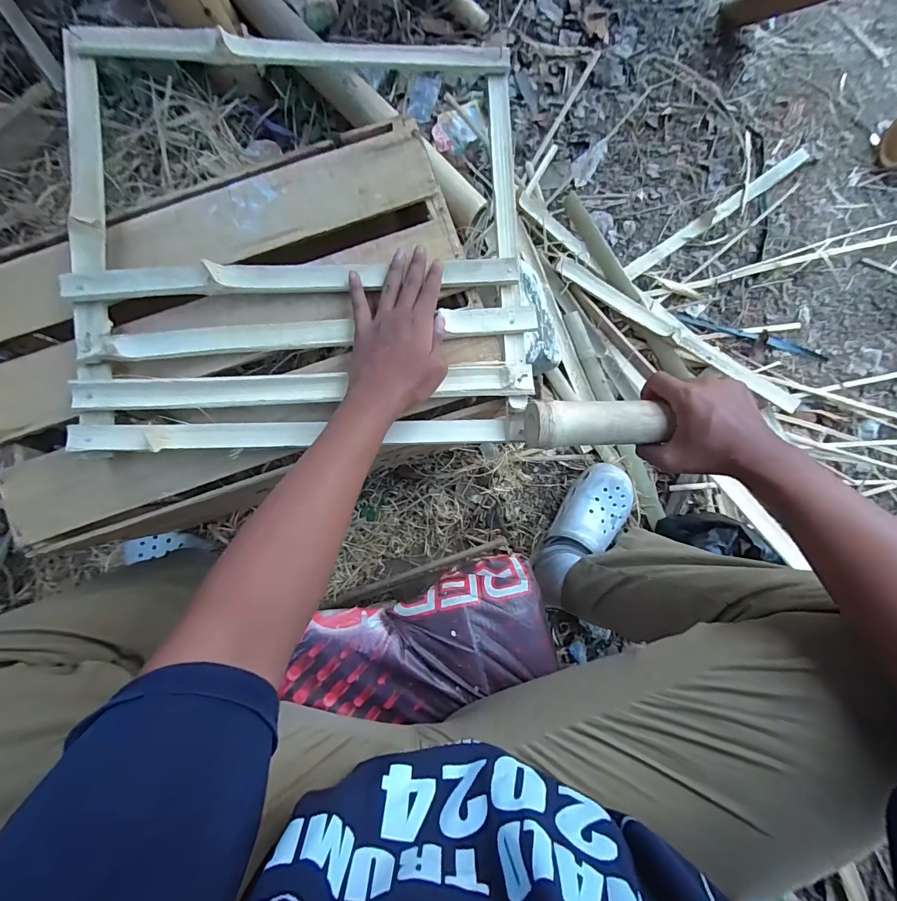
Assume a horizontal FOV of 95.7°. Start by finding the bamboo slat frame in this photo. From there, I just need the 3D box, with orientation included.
[{"bbox_3d":[-0.163,-0.242,0.460,0.498,0.057,0.479,-2,85,2],"label":"bamboo slat frame"}]

